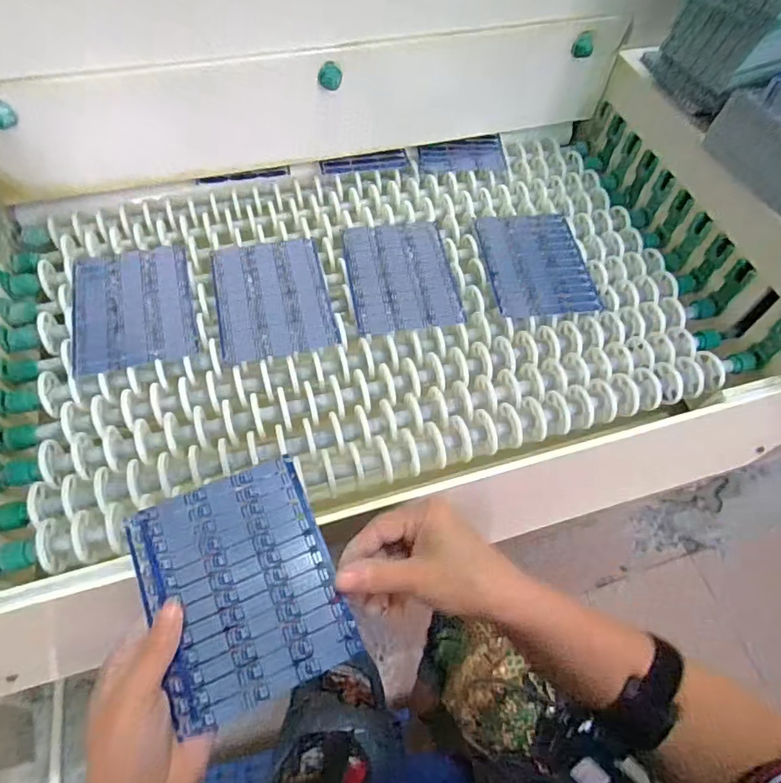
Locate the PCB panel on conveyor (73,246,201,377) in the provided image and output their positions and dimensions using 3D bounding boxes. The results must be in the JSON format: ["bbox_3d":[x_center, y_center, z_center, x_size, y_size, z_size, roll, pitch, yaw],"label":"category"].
[{"bbox_3d":[-0.244,-0.082,0.504,0.106,0.006,0.138,-12,62,-10],"label":"PCB panel on conveyor"}]

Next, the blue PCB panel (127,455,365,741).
[{"bbox_3d":[-0.097,0.126,0.350,0.116,0.004,0.140,-21,68,-15],"label":"blue PCB panel"}]

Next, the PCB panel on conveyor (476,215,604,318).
[{"bbox_3d":[0.156,-0.140,0.565,0.108,0.010,0.140,-4,60,-6],"label":"PCB panel on conveyor"}]

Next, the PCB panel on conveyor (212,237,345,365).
[{"bbox_3d":[-0.115,-0.095,0.519,0.107,0.007,0.138,-11,63,-8],"label":"PCB panel on conveyor"}]

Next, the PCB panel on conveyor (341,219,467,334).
[{"bbox_3d":[0.011,-0.121,0.543,0.105,0.006,0.140,-7,60,-8],"label":"PCB panel on conveyor"}]

